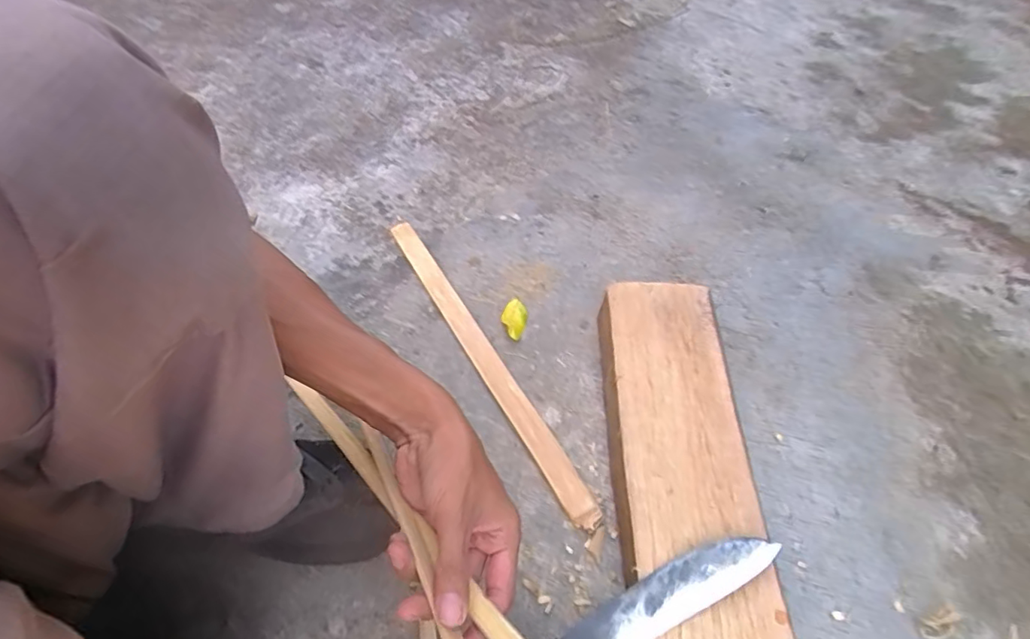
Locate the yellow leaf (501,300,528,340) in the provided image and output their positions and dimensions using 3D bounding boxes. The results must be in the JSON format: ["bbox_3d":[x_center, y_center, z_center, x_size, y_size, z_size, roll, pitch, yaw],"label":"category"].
[{"bbox_3d":[-0.001,0.000,0.628,0.029,0.009,0.053,1,56,1],"label":"yellow leaf"}]

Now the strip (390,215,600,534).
[{"bbox_3d":[-0.040,0.034,0.603,0.032,0.013,0.434,-26,59,-17],"label":"strip"}]

